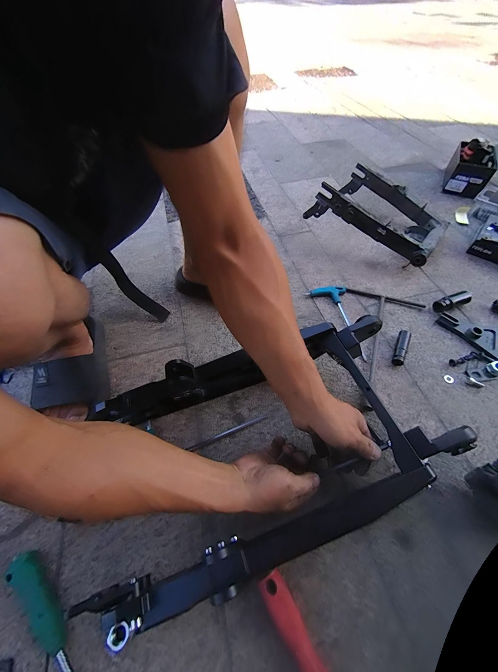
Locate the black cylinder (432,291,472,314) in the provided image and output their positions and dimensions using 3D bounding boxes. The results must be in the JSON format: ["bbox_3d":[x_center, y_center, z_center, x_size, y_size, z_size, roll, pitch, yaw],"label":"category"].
[{"bbox_3d":[0.443,-0.074,0.559,0.079,0.033,0.024,-16,57,-9],"label":"black cylinder"}]

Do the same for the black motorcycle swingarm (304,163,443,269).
[{"bbox_3d":[0.359,-0.330,0.690,0.303,0.110,0.233,33,63,21],"label":"black motorcycle swingarm"}]

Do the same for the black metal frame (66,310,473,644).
[{"bbox_3d":[0.032,0.153,0.363,0.437,0.118,0.274,-16,57,-10],"label":"black metal frame"}]

